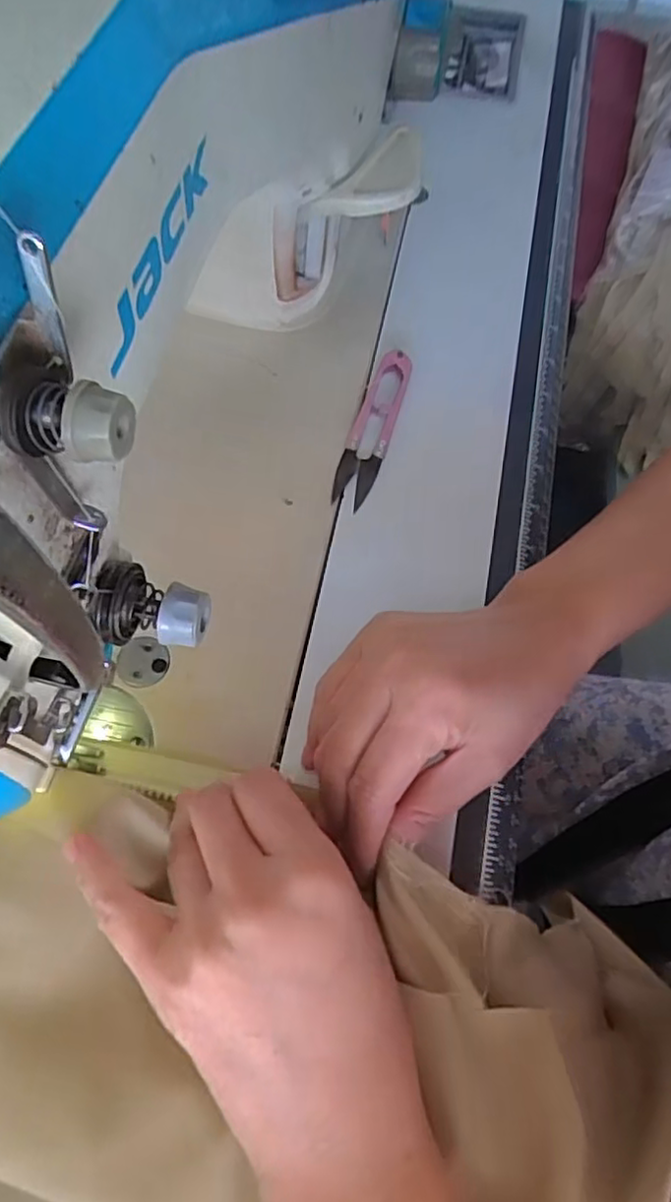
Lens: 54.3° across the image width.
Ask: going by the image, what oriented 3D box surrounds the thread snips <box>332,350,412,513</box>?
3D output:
[{"bbox_3d":[0.021,-0.096,0.357,0.022,0.011,0.096,16,67,5],"label":"thread snips"}]

